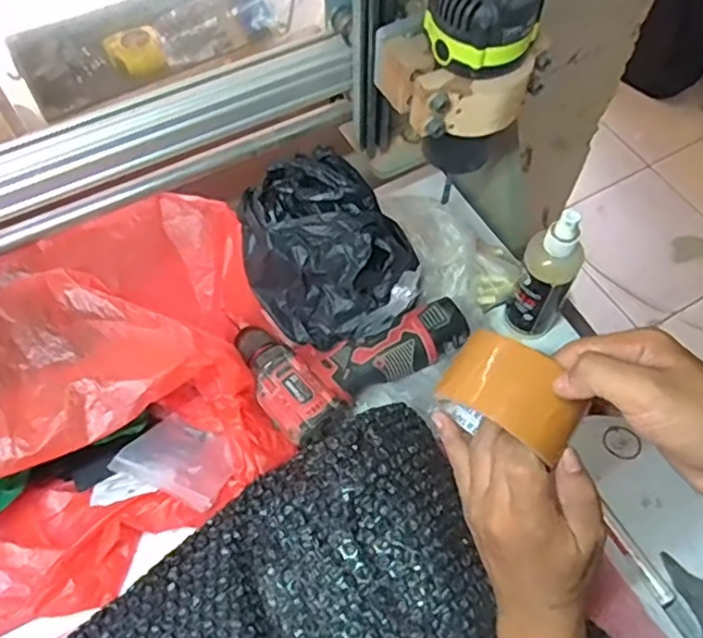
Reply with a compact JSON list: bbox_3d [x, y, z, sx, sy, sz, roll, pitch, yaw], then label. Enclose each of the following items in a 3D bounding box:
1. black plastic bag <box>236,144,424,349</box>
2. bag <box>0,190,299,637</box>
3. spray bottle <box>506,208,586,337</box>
[{"bbox_3d":[-0.019,-0.065,0.606,0.156,0.123,0.136,-11,61,-6],"label":"black plastic bag"},{"bbox_3d":[-0.252,0.076,0.542,0.427,0.155,0.282,-29,65,-15],"label":"bag"},{"bbox_3d":[0.180,-0.037,0.596,0.053,0.161,0.041,28,64,15],"label":"spray bottle"}]

